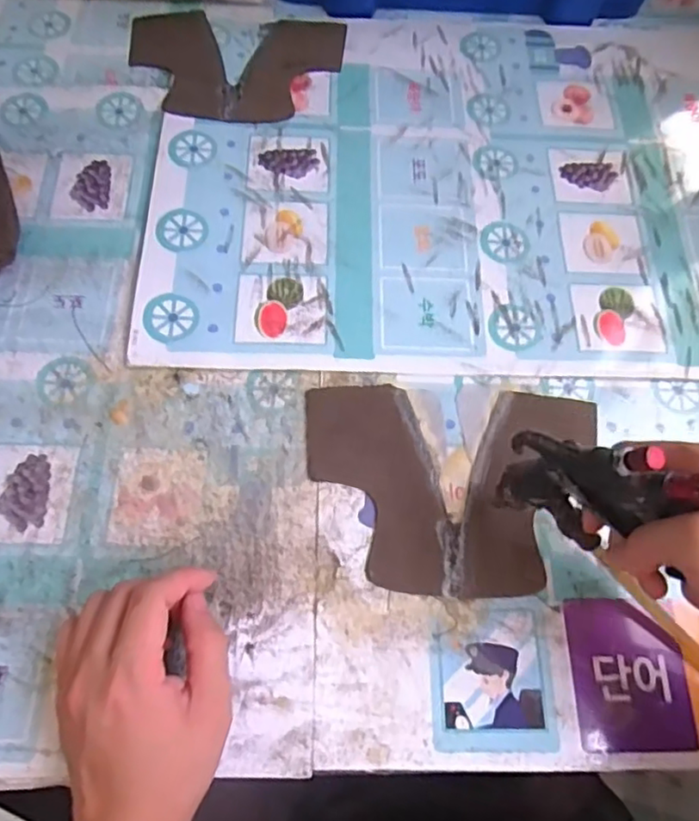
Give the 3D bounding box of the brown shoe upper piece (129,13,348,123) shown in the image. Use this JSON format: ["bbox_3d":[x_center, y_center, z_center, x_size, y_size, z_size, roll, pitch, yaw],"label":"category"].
[{"bbox_3d":[-0.106,-0.314,0.558,0.195,0.007,0.138,2,63,0],"label":"brown shoe upper piece"}]

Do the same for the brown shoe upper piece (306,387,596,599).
[{"bbox_3d":[0.071,0.051,0.409,0.197,0.005,0.138,1,67,-1],"label":"brown shoe upper piece"}]

